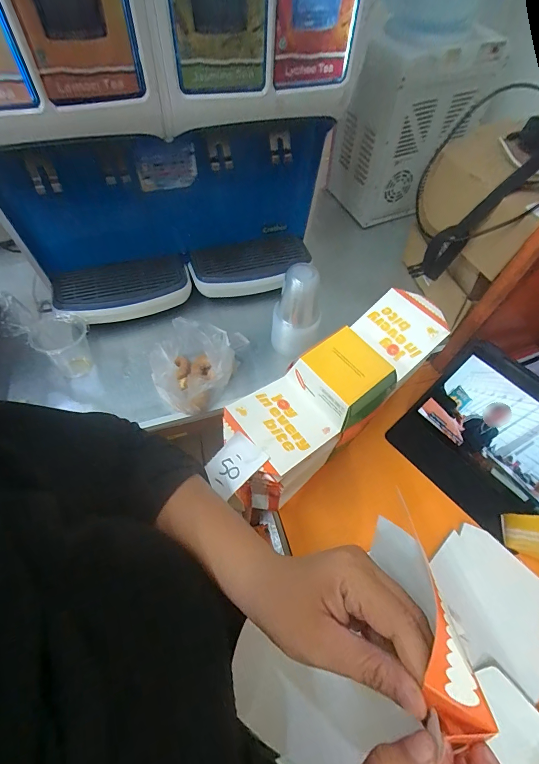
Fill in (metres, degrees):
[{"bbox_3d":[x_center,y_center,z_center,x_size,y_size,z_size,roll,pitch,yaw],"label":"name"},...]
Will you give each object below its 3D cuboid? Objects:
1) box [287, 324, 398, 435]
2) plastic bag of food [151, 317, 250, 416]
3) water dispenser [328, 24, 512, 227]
[{"bbox_3d":[0.097,-0.005,0.472,0.104,0.060,0.111,-36,66,-23],"label":"box"},{"bbox_3d":[-0.111,-0.046,0.633,0.150,0.119,0.170,-3,58,-6],"label":"plastic bag of food"},{"bbox_3d":[0.302,-0.608,0.864,0.272,0.348,0.203,-16,60,-14],"label":"water dispenser"}]

